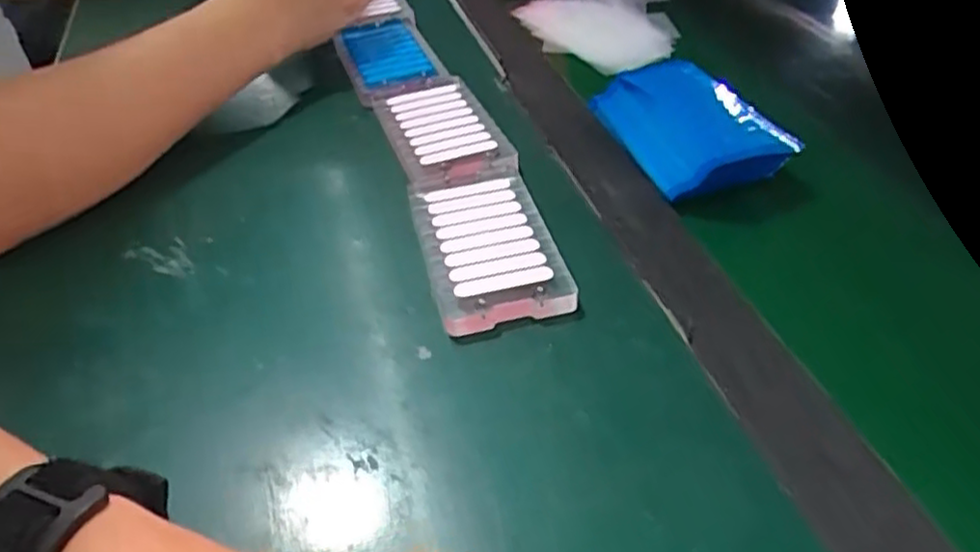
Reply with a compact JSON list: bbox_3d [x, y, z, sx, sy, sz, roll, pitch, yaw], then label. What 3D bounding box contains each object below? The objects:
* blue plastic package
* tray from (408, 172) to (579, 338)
[{"bbox_3d":[0.127,-0.098,0.456,0.085,0.035,0.114,-13,43,-12],"label":"blue plastic package"},{"bbox_3d":[-0.001,-0.017,0.394,0.070,0.013,0.114,-10,43,-9],"label":"tray"}]

